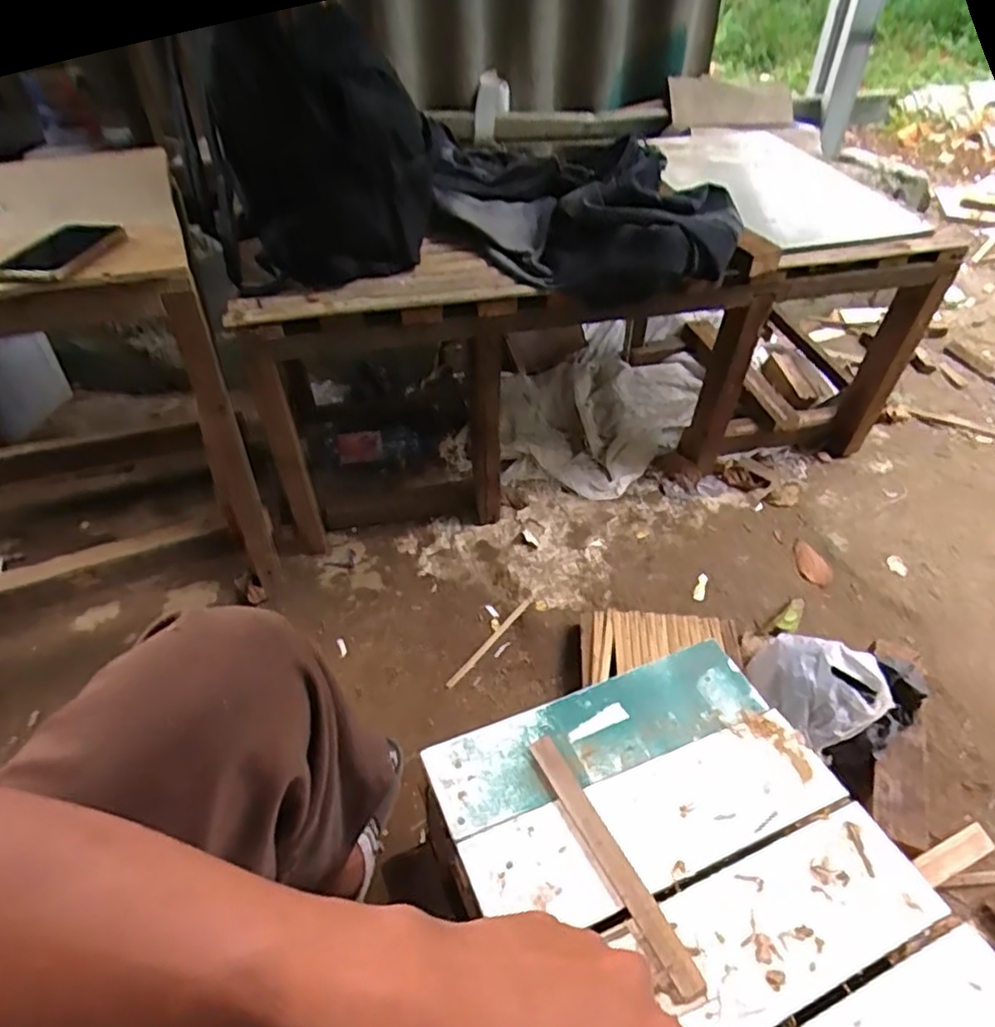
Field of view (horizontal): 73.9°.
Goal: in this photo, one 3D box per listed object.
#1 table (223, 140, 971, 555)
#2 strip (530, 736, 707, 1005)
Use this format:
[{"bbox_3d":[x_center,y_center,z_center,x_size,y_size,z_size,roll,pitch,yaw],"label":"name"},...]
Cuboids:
[{"bbox_3d":[0.137,-0.328,1.252,1.118,0.487,0.524,-13,43,-15],"label":"table"},{"bbox_3d":[0.075,0.231,0.451,0.021,0.008,0.182,-16,43,-21],"label":"strip"}]

